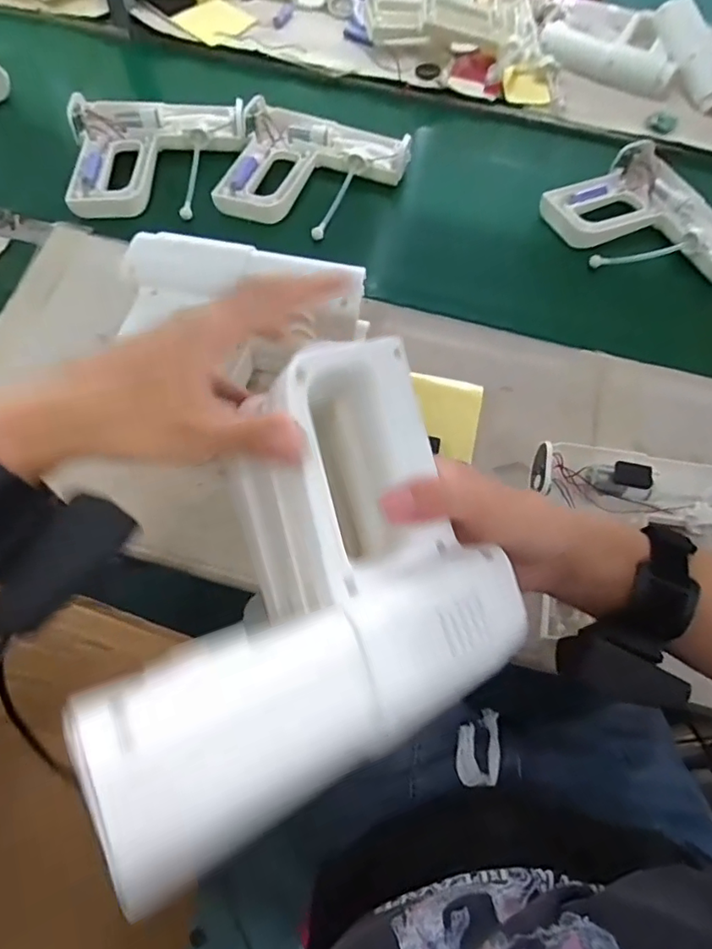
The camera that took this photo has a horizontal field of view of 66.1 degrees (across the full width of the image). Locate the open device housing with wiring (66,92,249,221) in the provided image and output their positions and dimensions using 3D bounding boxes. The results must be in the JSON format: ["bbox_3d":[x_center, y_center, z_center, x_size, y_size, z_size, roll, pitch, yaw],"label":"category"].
[{"bbox_3d":[-0.247,-0.404,0.692,0.210,0.042,0.180,-3,66,-5],"label":"open device housing with wiring"}]

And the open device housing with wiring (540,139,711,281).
[{"bbox_3d":[0.369,-0.311,0.686,0.177,0.044,0.233,-33,71,-17],"label":"open device housing with wiring"}]

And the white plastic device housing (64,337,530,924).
[{"bbox_3d":[-0.034,0.040,0.260,0.205,0.083,0.188,-16,75,-34],"label":"white plastic device housing"}]

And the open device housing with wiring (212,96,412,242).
[{"bbox_3d":[-0.054,-0.384,0.693,0.218,0.035,0.184,16,66,4],"label":"open device housing with wiring"}]

